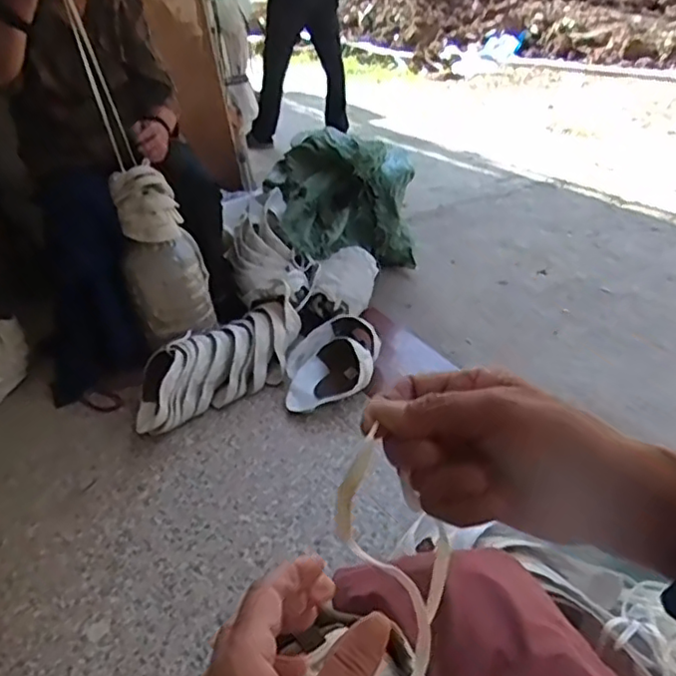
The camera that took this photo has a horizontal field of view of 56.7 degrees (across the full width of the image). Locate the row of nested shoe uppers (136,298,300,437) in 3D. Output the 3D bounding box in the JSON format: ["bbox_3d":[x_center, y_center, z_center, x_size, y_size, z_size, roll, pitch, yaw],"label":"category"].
[{"bbox_3d":[-0.251,0.058,1.386,0.440,0.126,0.154,-30,39,-30],"label":"row of nested shoe uppers"}]

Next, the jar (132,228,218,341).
[{"bbox_3d":[-0.399,-0.184,1.423,0.174,0.344,0.154,-14,33,-10],"label":"jar"}]

